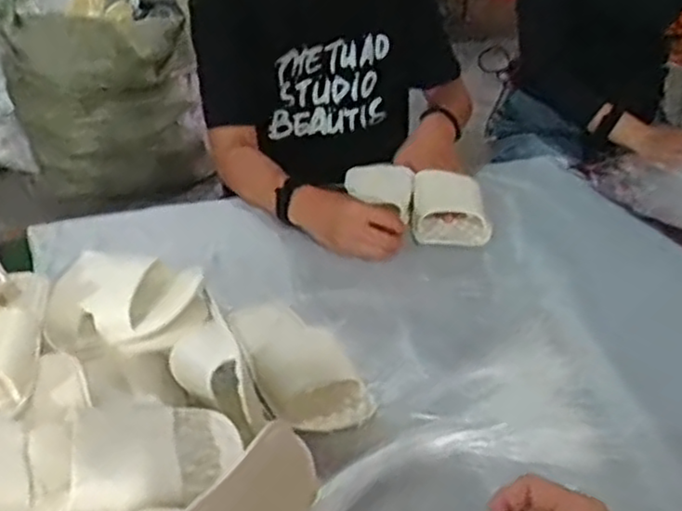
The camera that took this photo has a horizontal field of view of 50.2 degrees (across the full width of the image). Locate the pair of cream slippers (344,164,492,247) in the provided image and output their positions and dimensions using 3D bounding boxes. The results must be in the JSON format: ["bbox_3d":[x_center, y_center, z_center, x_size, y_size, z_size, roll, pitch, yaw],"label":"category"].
[{"bbox_3d":[0.125,-0.080,1.074,0.082,0.090,0.228,-27,41,-36],"label":"pair of cream slippers"}]

